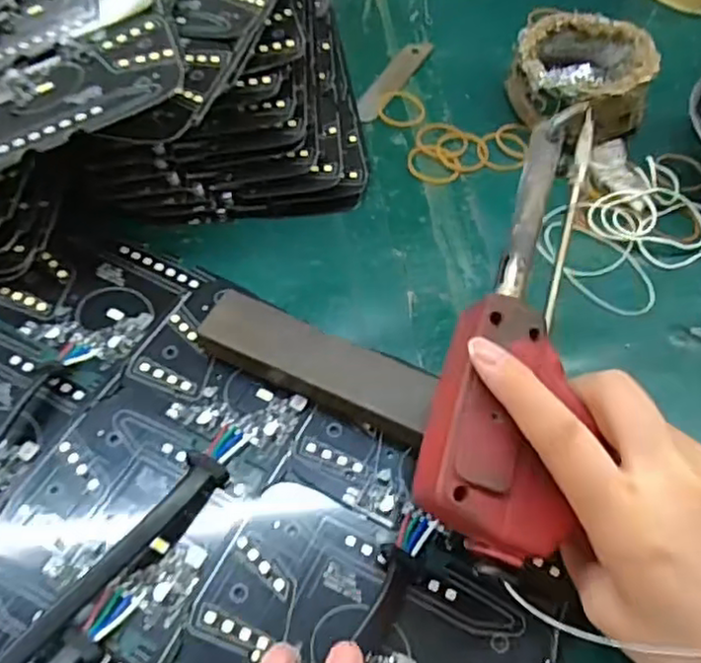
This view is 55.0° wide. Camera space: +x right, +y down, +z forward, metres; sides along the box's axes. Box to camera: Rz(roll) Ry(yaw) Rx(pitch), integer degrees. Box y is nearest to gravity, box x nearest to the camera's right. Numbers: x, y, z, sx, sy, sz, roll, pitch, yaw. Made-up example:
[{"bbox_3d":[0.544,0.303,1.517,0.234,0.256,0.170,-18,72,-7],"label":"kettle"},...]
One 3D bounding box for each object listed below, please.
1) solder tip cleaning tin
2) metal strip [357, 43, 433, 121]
[{"bbox_3d":[0.143,-0.161,0.428,0.085,0.044,0.092,11,57,4],"label":"solder tip cleaning tin"},{"bbox_3d":[0.028,-0.168,0.448,0.018,0.004,0.088,25,59,13],"label":"metal strip"}]

